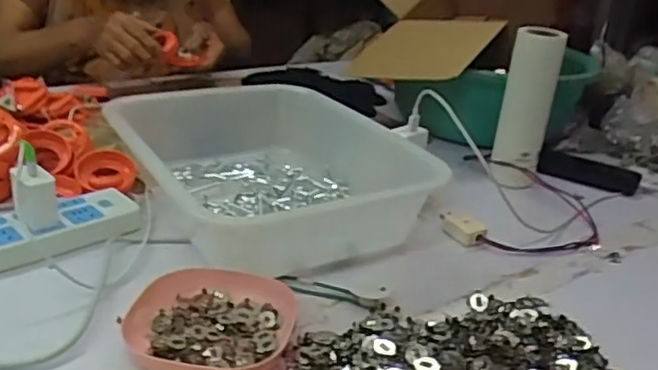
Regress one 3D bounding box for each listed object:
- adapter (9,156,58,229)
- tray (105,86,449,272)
[{"bbox_3d":[-0.289,0.008,0.633,0.038,0.063,0.021,-8,28,-27],"label":"adapter"},{"bbox_3d":[-0.060,-0.016,0.750,0.312,0.095,0.343,-9,29,-30],"label":"tray"}]

